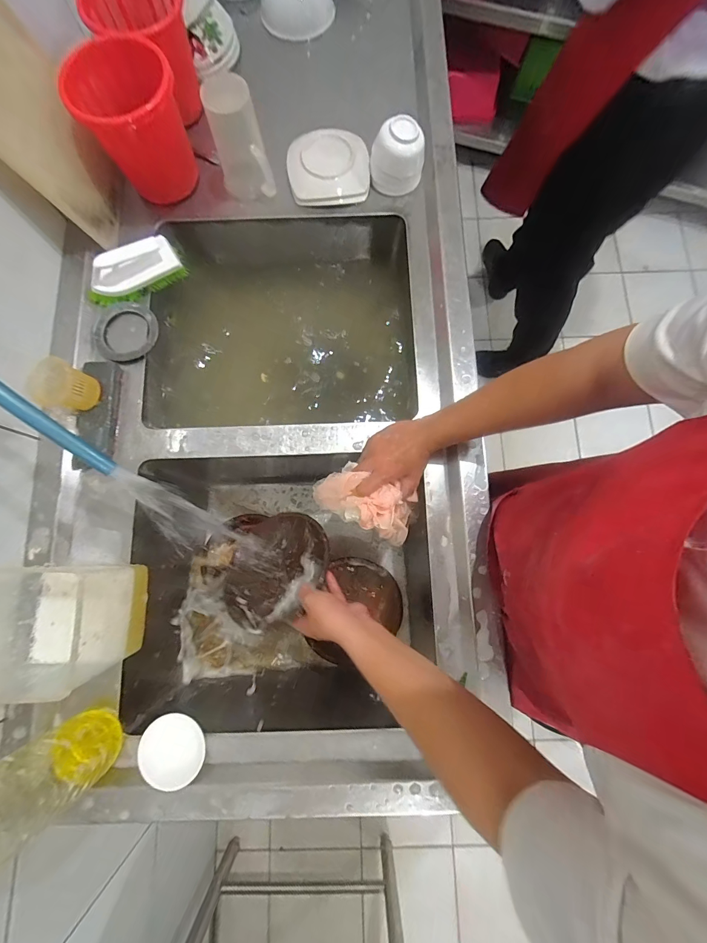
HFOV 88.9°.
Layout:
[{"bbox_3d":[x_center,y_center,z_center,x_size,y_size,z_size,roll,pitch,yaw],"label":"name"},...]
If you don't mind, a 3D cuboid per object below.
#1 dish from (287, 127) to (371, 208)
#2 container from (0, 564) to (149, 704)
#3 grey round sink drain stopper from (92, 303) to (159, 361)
[{"bbox_3d":[-0.043,-0.557,0.655,0.142,0.049,0.134,1,78,1],"label":"dish"},{"bbox_3d":[-0.387,0.196,0.461,0.156,0.143,0.140,1,78,1],"label":"container"},{"bbox_3d":[-0.389,-0.238,0.614,0.093,0.014,0.104,12,79,3],"label":"grey round sink drain stopper"}]

